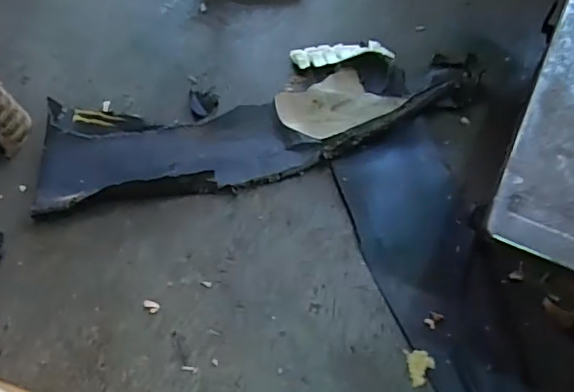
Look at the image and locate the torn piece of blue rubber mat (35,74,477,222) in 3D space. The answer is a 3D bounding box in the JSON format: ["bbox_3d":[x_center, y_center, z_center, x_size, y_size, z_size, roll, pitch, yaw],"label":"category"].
[{"bbox_3d":[-0.025,-0.078,0.670,0.533,0.034,0.146,-6,60,-2],"label":"torn piece of blue rubber mat"}]

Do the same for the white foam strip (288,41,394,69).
[{"bbox_3d":[0.071,-0.191,0.734,0.128,0.021,0.041,-5,60,-1],"label":"white foam strip"}]

